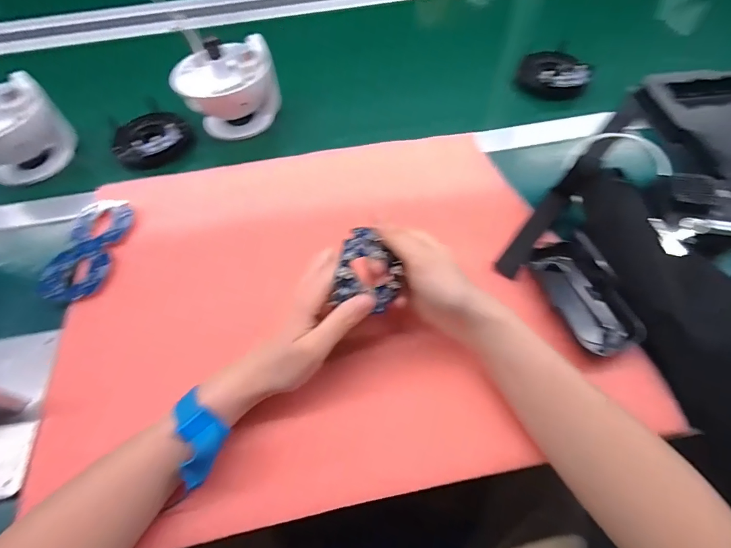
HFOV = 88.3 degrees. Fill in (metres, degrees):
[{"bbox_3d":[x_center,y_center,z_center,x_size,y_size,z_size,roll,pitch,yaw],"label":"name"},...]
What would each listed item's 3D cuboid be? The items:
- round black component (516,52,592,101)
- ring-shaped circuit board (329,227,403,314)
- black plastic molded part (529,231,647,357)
[{"bbox_3d":[0.272,-0.291,0.554,0.109,0.031,0.073,21,62,14],"label":"round black component"},{"bbox_3d":[0.005,-0.002,0.297,0.059,0.008,0.061,18,81,-36],"label":"ring-shaped circuit board"},{"bbox_3d":[0.203,0.018,0.348,0.056,0.024,0.115,-12,59,-5],"label":"black plastic molded part"}]

